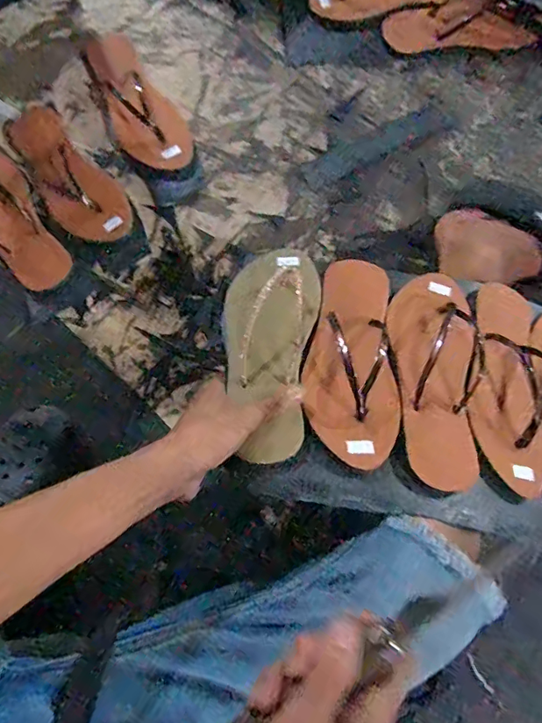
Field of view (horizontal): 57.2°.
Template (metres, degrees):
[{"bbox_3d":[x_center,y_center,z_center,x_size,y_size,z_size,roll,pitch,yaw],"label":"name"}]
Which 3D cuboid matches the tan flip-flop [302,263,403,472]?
[{"bbox_3d":[0.084,-0.017,0.499,0.092,0.043,0.235,6,59,2],"label":"tan flip-flop"}]

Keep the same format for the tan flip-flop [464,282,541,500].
[{"bbox_3d":[0.246,0.009,0.518,0.088,0.050,0.240,10,60,3],"label":"tan flip-flop"}]

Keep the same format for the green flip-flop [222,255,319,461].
[{"bbox_3d":[-0.002,-0.025,0.487,0.095,0.047,0.249,3,62,1],"label":"green flip-flop"}]

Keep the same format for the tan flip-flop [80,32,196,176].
[{"bbox_3d":[-0.198,-0.371,0.702,0.089,0.023,0.242,-32,80,-5],"label":"tan flip-flop"}]

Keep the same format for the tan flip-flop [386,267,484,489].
[{"bbox_3d":[0.165,0.006,0.503,0.092,0.051,0.238,10,66,-3],"label":"tan flip-flop"}]

